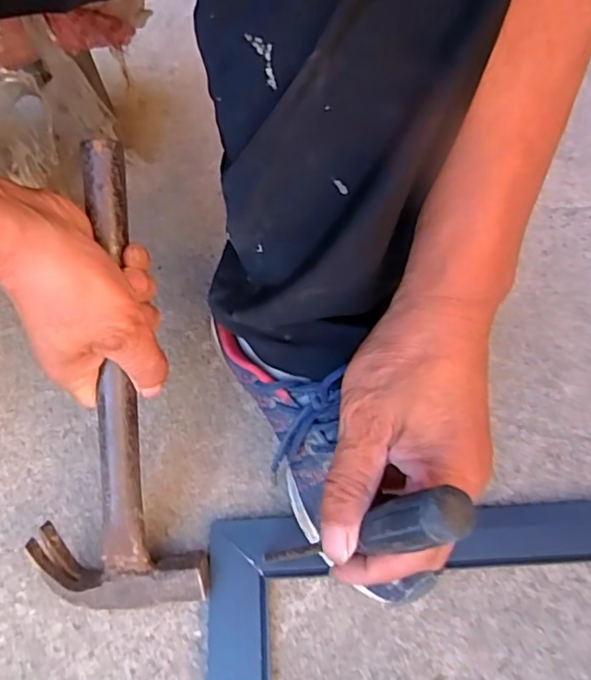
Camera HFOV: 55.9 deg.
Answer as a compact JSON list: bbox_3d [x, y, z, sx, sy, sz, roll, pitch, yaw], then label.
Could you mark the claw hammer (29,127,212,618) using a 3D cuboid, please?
[{"bbox_3d":[-0.122,0.030,0.363,0.110,0.026,0.299,-2,98,-4],"label":"claw hammer"}]

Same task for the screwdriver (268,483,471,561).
[{"bbox_3d":[0.028,0.110,0.305,0.031,0.215,0.020,21,61,-9],"label":"screwdriver"}]

